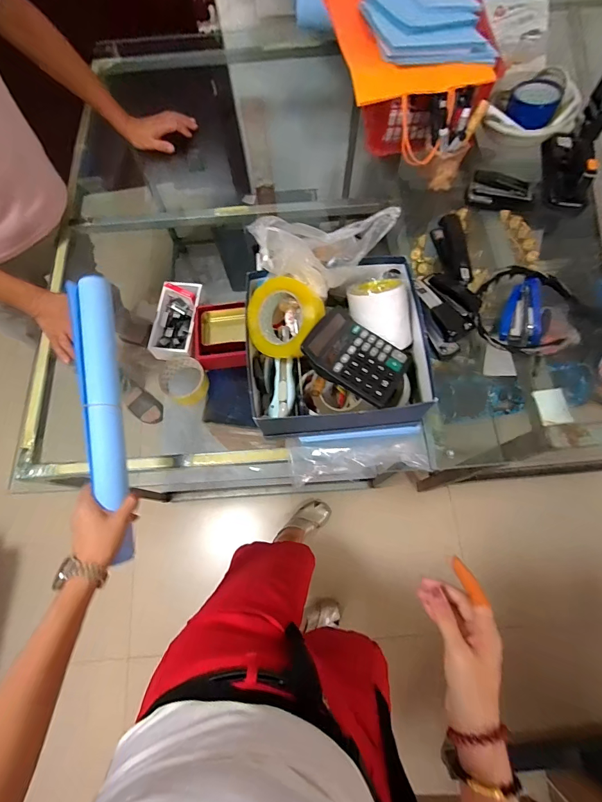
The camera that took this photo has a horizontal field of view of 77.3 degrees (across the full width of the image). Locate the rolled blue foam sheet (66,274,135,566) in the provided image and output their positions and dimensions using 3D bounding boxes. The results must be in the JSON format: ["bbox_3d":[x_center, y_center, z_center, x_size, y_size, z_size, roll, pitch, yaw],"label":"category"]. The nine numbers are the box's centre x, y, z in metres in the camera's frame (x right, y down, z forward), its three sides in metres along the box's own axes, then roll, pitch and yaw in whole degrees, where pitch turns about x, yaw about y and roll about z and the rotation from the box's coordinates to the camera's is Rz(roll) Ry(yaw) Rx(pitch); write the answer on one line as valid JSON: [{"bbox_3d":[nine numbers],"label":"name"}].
[{"bbox_3d":[-0.296,0.017,0.567,0.055,0.041,0.422,-11,81,-2],"label":"rolled blue foam sheet"}]

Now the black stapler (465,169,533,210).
[{"bbox_3d":[0.406,-0.421,0.766,0.132,0.050,0.045,17,73,7],"label":"black stapler"}]

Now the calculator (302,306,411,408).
[{"bbox_3d":[0.082,-0.064,0.553,0.145,0.028,0.114,34,56,6],"label":"calculator"}]

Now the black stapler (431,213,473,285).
[{"bbox_3d":[0.285,-0.281,0.707,0.029,0.064,0.143,-13,72,-3],"label":"black stapler"}]

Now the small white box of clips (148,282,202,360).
[{"bbox_3d":[-0.247,-0.163,0.752,0.083,0.041,0.157,6,72,3],"label":"small white box of clips"}]

